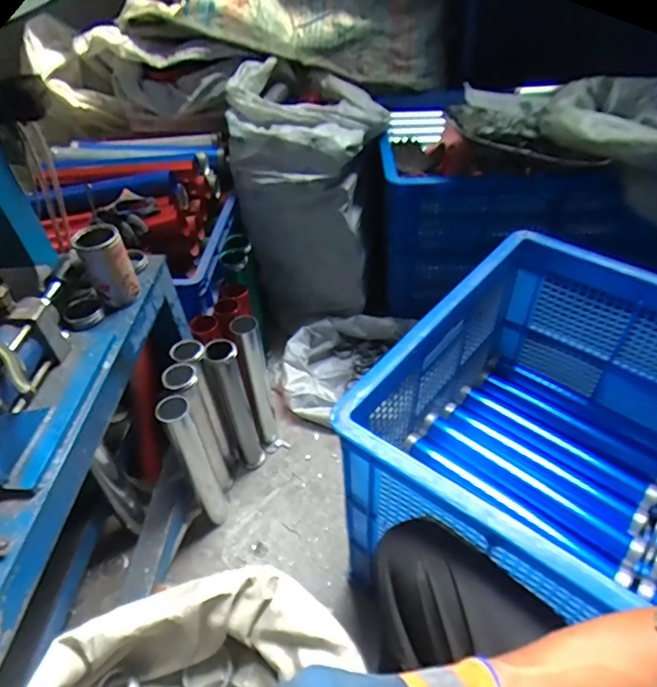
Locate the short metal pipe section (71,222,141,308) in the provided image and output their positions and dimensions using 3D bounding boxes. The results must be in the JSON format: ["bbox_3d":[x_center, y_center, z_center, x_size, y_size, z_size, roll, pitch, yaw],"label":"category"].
[{"bbox_3d":[-0.341,-0.119,0.774,0.064,0.124,0.068,-25,49,-20],"label":"short metal pipe section"}]

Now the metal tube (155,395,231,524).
[{"bbox_3d":[-0.248,0.233,0.949,0.057,0.351,0.061,-25,49,-20],"label":"metal tube"}]

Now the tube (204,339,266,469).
[{"bbox_3d":[-0.193,0.141,1.045,0.070,0.356,0.055,-23,48,-19],"label":"tube"}]

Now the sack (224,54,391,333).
[{"bbox_3d":[-0.052,-0.403,1.377,0.363,0.517,0.449,-4,45,-1],"label":"sack"}]

